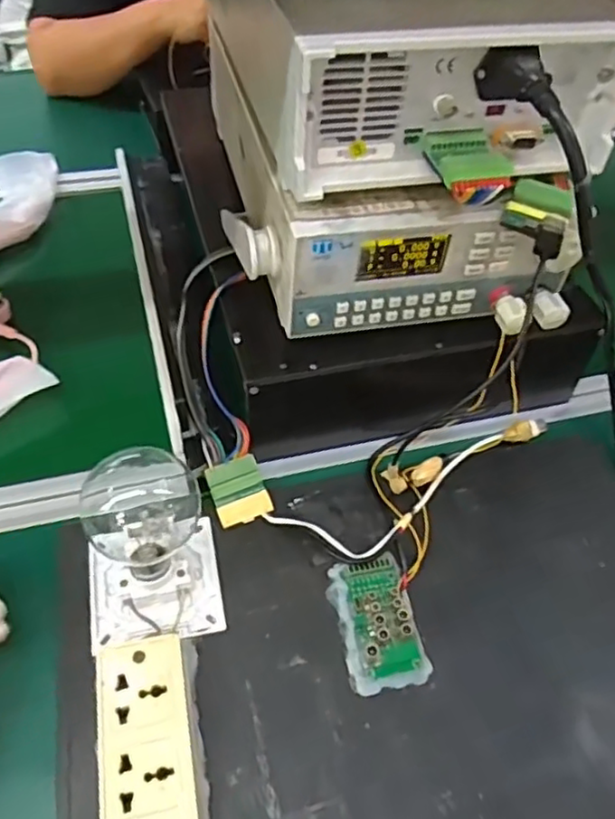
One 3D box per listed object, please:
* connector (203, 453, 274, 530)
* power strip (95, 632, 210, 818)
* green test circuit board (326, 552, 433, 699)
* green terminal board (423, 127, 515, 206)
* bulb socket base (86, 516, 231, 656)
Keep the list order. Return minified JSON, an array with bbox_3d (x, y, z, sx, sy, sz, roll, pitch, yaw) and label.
[{"bbox_3d":[-0.052,0.062,0.492,0.041,0.009,0.047,-17,87,-20],"label":"connector"},{"bbox_3d":[-0.086,0.216,0.364,0.057,0.030,0.167,-8,53,-9],"label":"power strip"},{"bbox_3d":[0.048,0.142,0.441,0.053,0.018,0.087,-9,53,-10],"label":"green test circuit board"},{"bbox_3d":[0.098,-0.151,0.403,0.042,0.023,0.048,-6,52,-8],"label":"green terminal board"},{"bbox_3d":[-0.105,0.116,0.444,0.088,0.032,0.077,-9,53,-10],"label":"bulb socket base"}]

